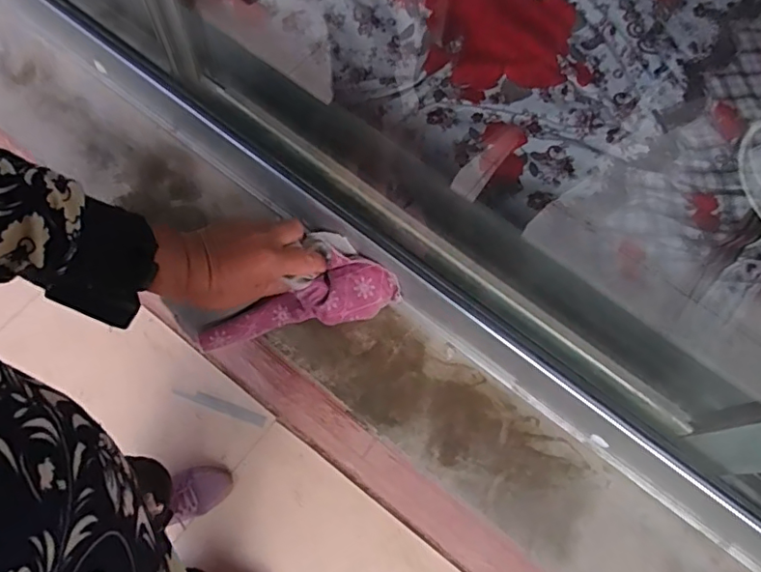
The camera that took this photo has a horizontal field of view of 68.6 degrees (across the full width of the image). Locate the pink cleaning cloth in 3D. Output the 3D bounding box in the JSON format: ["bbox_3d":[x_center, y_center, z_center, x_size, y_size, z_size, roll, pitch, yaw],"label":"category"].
[{"bbox_3d":[-0.082,0.006,0.530,0.191,0.039,0.084,-22,67,-4],"label":"pink cleaning cloth"}]

